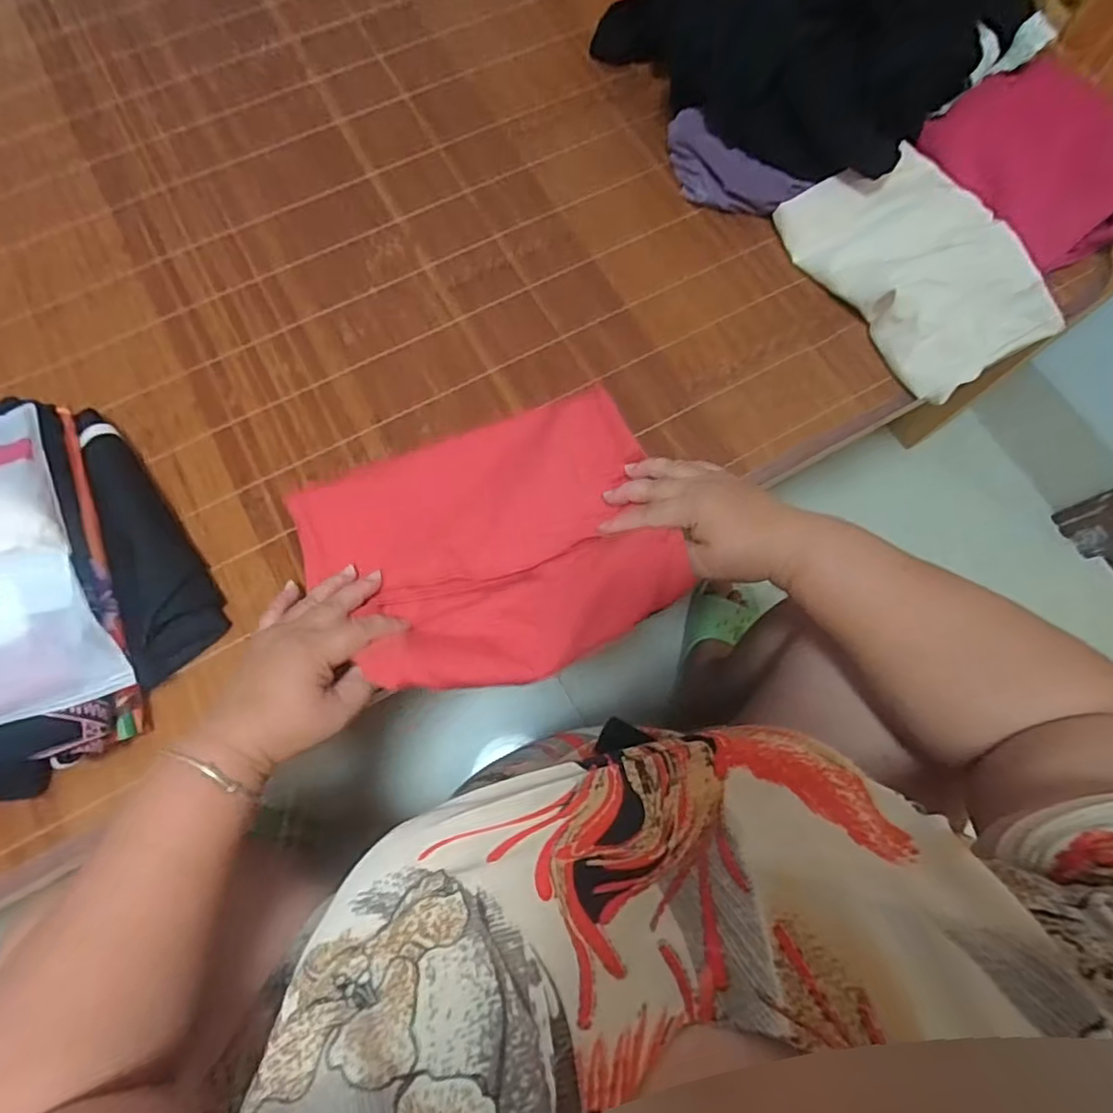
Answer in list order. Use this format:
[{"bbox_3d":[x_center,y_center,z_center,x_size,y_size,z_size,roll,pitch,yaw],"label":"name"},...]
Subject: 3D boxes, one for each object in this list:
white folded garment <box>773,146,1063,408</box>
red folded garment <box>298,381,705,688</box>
[{"bbox_3d":[0.317,-0.263,0.539,0.142,0.051,0.235,-30,75,-9],"label":"white folded garment"},{"bbox_3d":[-0.046,-0.013,0.439,0.258,0.064,0.202,-22,74,-6],"label":"red folded garment"}]

